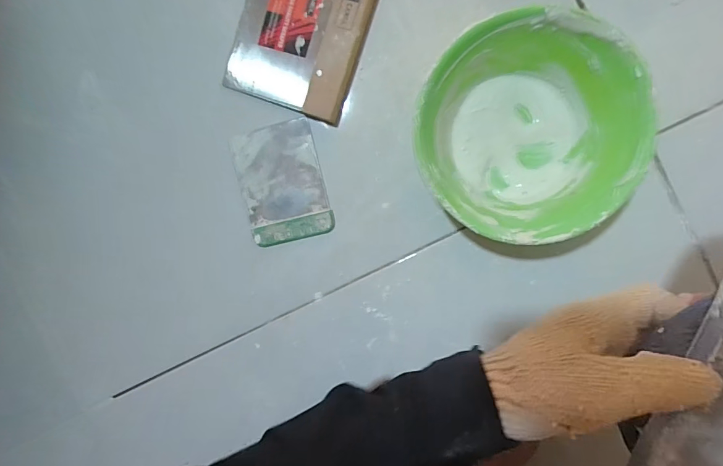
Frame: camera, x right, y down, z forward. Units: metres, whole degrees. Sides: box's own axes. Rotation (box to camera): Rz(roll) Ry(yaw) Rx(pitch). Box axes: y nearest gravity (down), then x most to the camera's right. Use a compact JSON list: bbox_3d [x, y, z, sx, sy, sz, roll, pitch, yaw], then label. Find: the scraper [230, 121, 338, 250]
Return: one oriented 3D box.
[{"bbox_3d":[-0.077,-0.047,0.383,0.079,0.006,0.110,-15,93,4],"label":"scraper"}]

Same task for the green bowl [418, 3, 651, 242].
[{"bbox_3d":[0.131,-0.089,0.327,0.164,0.064,0.186,-2,90,10],"label":"green bowl"}]

